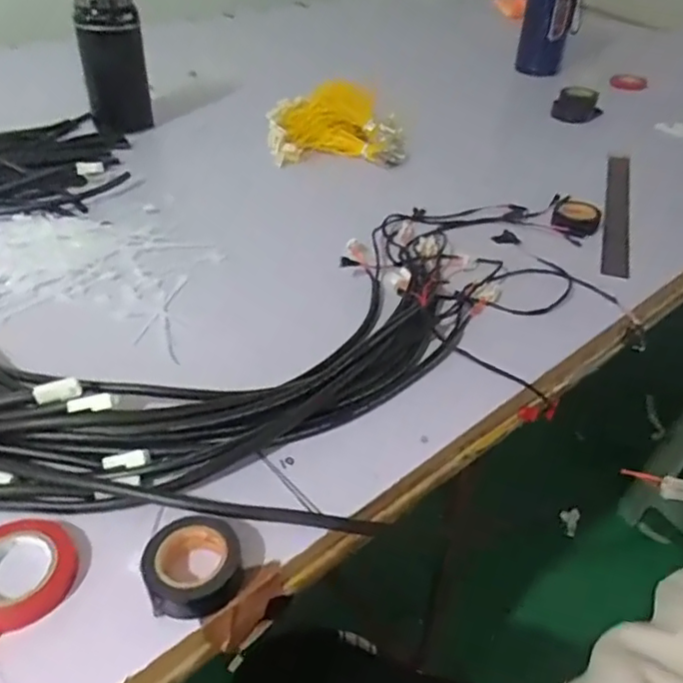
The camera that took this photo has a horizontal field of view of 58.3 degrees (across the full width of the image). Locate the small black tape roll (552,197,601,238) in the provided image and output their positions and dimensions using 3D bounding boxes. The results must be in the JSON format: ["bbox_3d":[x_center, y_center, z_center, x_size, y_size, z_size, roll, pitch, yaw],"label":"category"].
[{"bbox_3d":[0.246,-0.132,0.639,0.046,0.022,0.046,18,41,19],"label":"small black tape roll"}]

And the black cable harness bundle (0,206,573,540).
[{"bbox_3d":[-0.026,0.004,0.468,0.600,0.036,0.295,-19,43,-24],"label":"black cable harness bundle"}]

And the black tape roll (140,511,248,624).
[{"bbox_3d":[-0.079,0.118,0.328,0.049,0.021,0.054,-11,40,-16],"label":"black tape roll"}]

